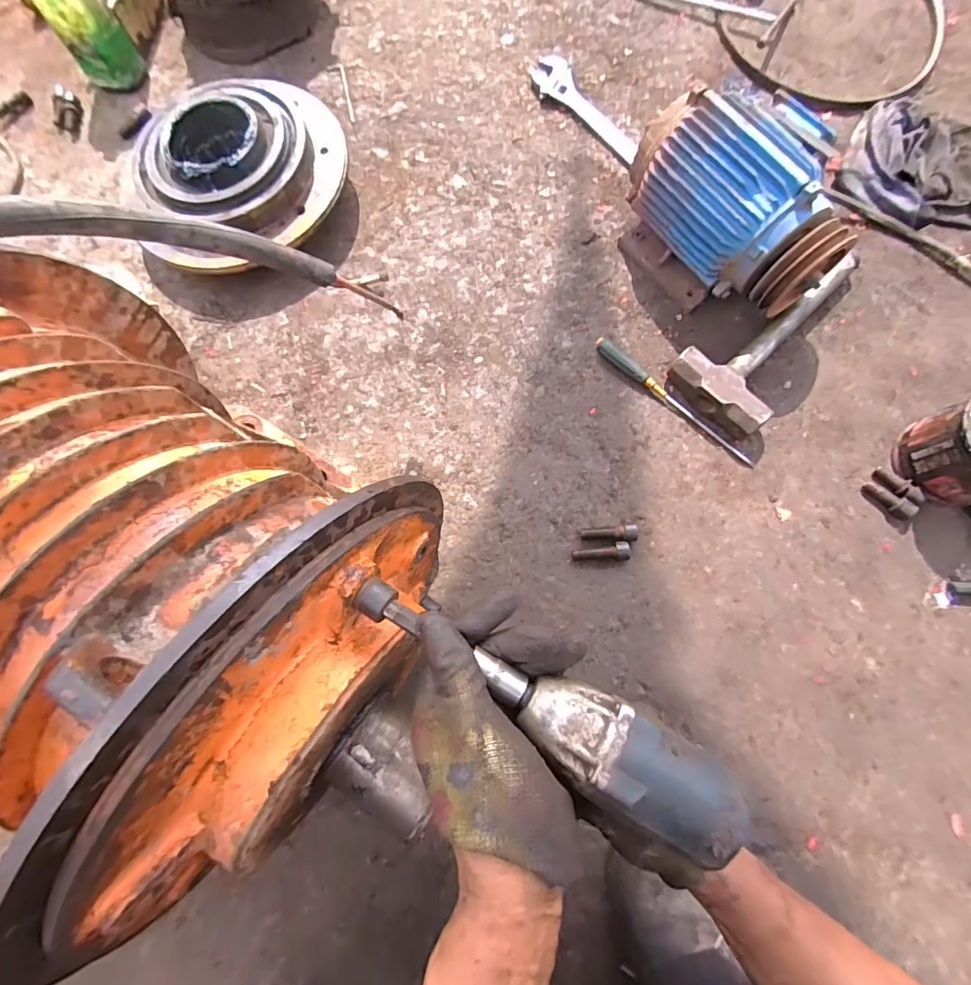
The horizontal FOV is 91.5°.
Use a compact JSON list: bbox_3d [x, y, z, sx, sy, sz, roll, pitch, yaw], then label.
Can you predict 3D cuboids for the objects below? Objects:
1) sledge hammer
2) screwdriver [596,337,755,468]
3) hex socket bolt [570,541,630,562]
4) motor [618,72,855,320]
[{"bbox_3d":[0.406,-0.226,0.654,0.315,0.050,0.136,-45,78,-6],"label":"sledge hammer"},{"bbox_3d":[0.260,-0.127,0.655,0.266,0.024,0.018,40,83,12],"label":"screwdriver"},{"bbox_3d":[0.146,0.076,0.600,0.070,0.021,0.021,-5,76,-1],"label":"hex socket bolt"},{"bbox_3d":[0.336,-0.378,0.637,0.192,0.179,0.285,-36,77,-6],"label":"motor"}]

